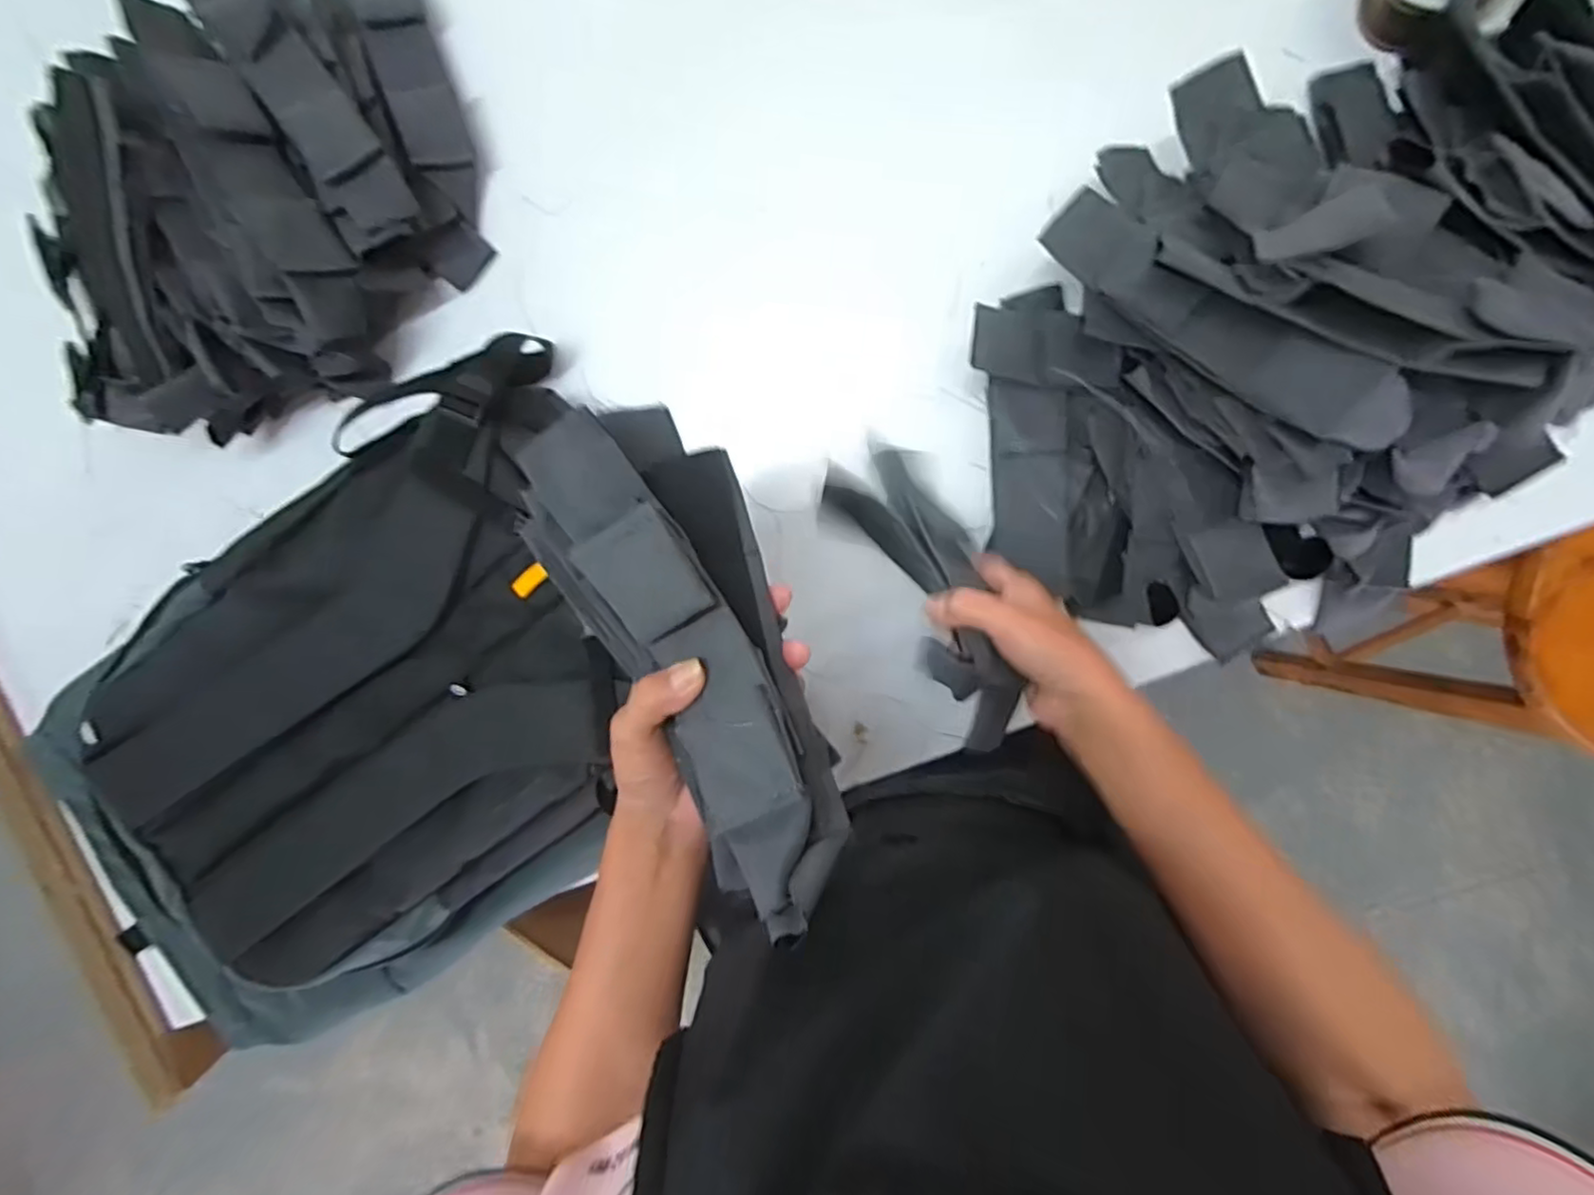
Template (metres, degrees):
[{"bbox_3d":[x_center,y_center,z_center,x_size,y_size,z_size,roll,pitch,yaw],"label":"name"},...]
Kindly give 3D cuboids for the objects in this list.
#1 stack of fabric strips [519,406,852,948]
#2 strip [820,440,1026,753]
[{"bbox_3d":[-0.046,0.027,0.309,0.090,0.052,0.225,-27,84,9],"label":"stack of fabric strips"},{"bbox_3d":[0.084,-0.009,0.445,0.076,0.063,0.219,-22,55,8],"label":"strip"}]

